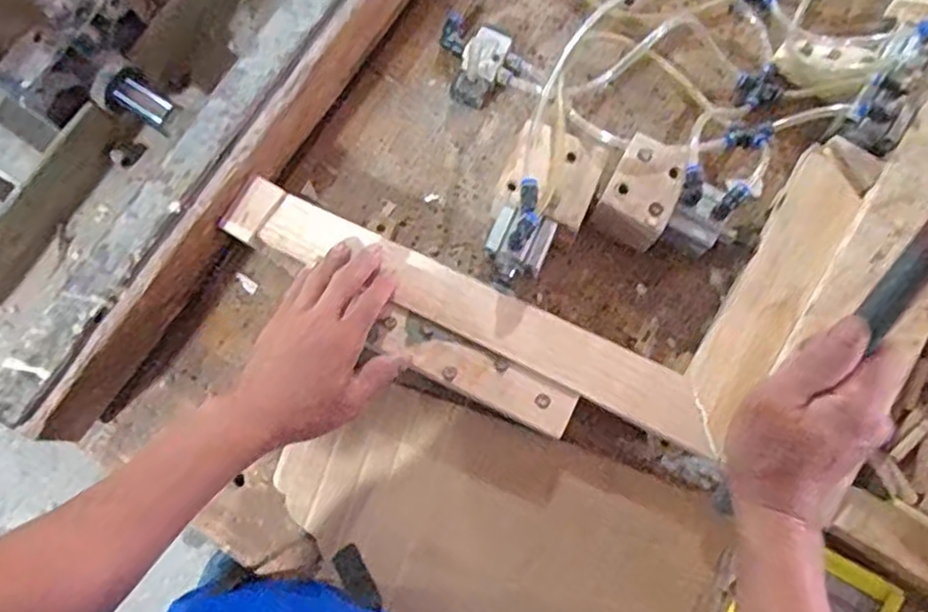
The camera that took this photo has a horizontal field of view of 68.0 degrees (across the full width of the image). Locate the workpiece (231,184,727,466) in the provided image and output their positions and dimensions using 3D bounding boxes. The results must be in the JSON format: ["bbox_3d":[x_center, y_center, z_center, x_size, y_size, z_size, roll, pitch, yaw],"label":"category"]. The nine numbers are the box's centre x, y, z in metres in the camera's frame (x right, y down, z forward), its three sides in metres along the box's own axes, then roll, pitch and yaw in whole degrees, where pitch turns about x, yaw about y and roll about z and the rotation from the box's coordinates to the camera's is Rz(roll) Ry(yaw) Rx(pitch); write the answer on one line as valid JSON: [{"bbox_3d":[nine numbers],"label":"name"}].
[{"bbox_3d":[0.007,0.005,0.609,0.458,0.013,0.056,26,81,2],"label":"workpiece"}]

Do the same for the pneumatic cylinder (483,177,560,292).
[{"bbox_3d":[0.050,-0.058,0.618,0.054,0.084,0.087,23,80,4],"label":"pneumatic cylinder"}]

